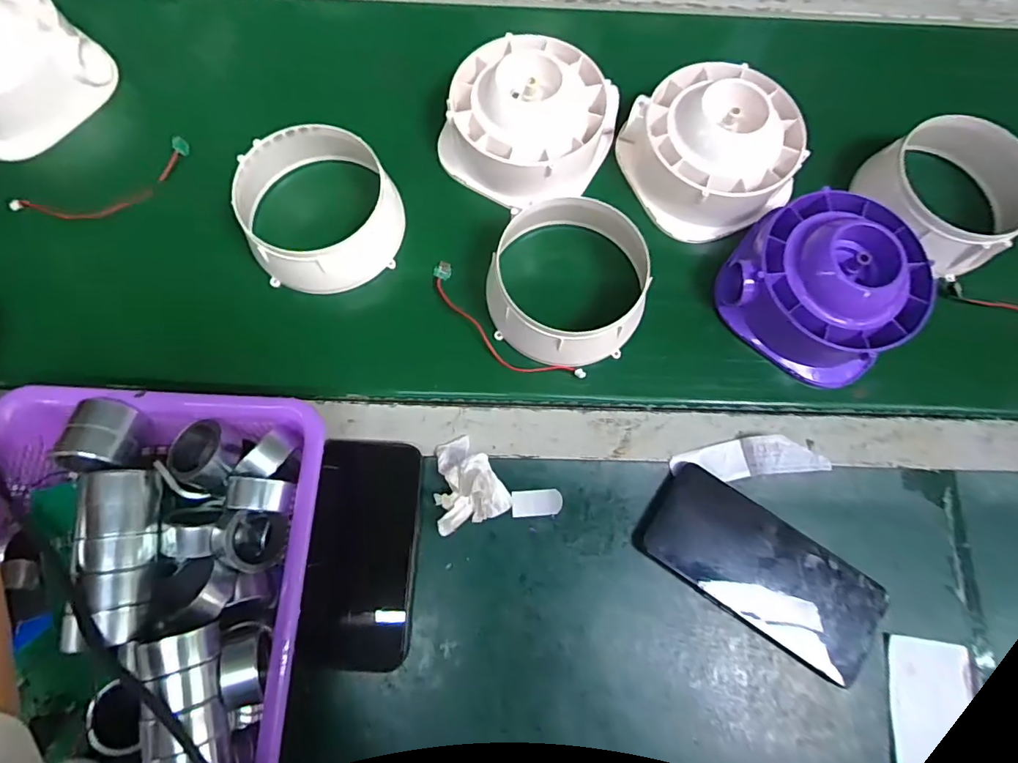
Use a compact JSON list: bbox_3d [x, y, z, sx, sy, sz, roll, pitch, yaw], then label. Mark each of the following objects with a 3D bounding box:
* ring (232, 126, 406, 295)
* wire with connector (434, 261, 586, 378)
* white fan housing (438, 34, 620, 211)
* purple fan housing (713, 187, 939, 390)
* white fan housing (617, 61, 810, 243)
[{"bbox_3d":[-0.153,-0.139,0.418,0.119,0.050,0.127,0,72,-1],"label":"ring"},{"bbox_3d":[-0.009,-0.041,0.420,0.154,0.010,0.036,40,75,11],"label":"wire with connector"},{"bbox_3d":[0.016,-0.229,0.445,0.135,0.072,0.133,30,74,8],"label":"white fan housing"},{"bbox_3d":[0.252,-0.082,0.416,0.138,0.087,0.133,35,75,9],"label":"purple fan housing"},{"bbox_3d":[0.177,-0.206,0.445,0.134,0.077,0.137,0,72,-1],"label":"white fan housing"}]

